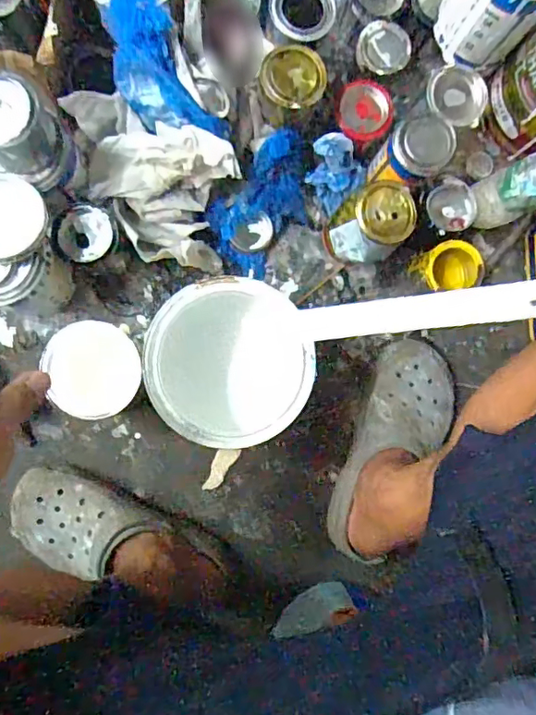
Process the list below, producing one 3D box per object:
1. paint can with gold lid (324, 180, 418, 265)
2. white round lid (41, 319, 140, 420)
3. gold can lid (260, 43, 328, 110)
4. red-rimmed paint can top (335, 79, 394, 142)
[{"bbox_3d":[0.123,-0.164,0.686,0.076,0.125,0.081,0,88,-5],"label":"paint can with gold lid"},{"bbox_3d":[-0.191,0.013,0.600,0.100,0.010,0.103,0,88,-5],"label":"white round lid"},{"bbox_3d":[0.029,-0.315,0.623,0.073,0.010,0.069,0,88,-5],"label":"gold can lid"},{"bbox_3d":[0.121,-0.308,0.692,0.068,0.007,0.069,-12,117,3],"label":"red-rimmed paint can top"}]

